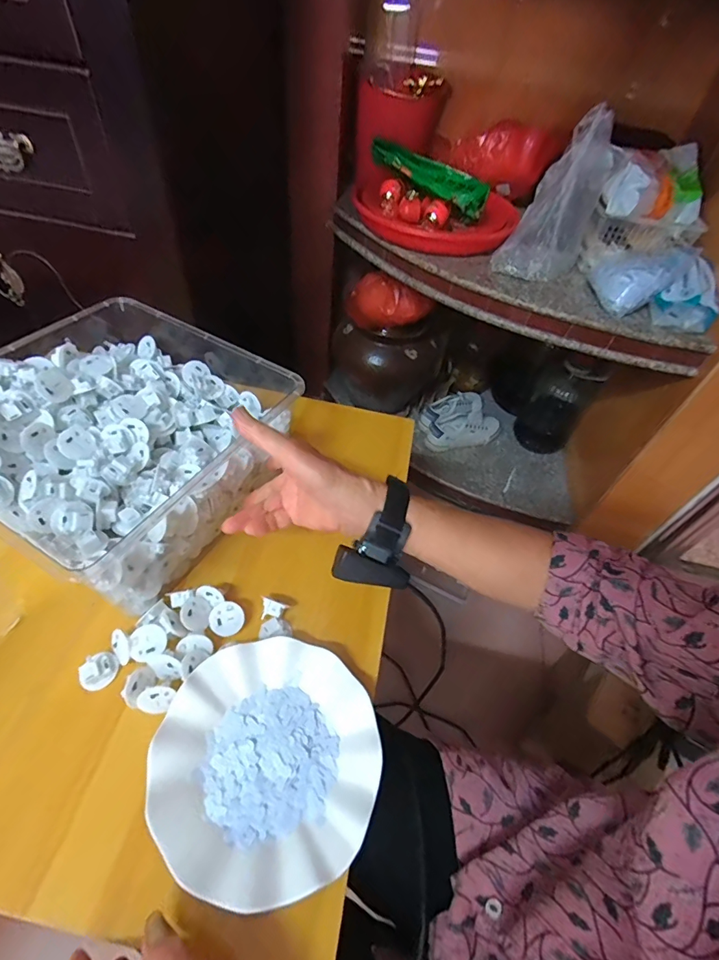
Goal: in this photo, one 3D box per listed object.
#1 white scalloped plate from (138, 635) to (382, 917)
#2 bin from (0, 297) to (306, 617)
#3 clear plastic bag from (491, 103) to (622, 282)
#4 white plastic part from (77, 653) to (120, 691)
[{"bbox_3d":[-0.076,0.234,0.372,0.180,0.030,0.179,3,51,-4],"label":"white scalloped plate"},{"bbox_3d":[-0.273,-0.056,0.489,0.309,0.125,0.304,25,53,14],"label":"bin"},{"bbox_3d":[0.376,-0.530,0.819,0.136,0.264,0.198,26,53,14],"label":"clear plastic bag"},{"bbox_3d":[-0.240,0.176,0.400,0.027,0.014,0.032,22,53,11],"label":"white plastic part"}]

